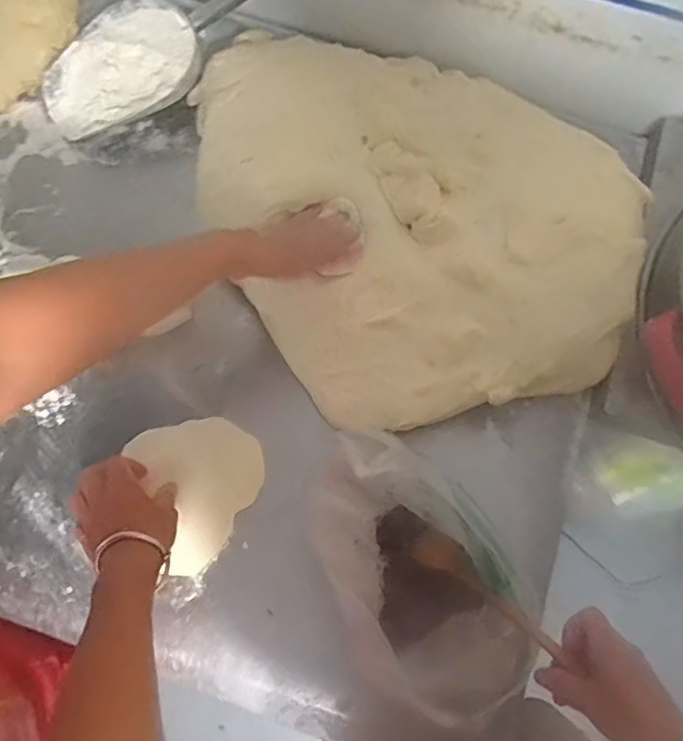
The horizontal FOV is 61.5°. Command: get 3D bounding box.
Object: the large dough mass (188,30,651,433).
[{"bbox_3d":[0.089,-0.200,0.641,0.456,0.083,0.513,-21,76,-8],"label":"large dough mass"}]

